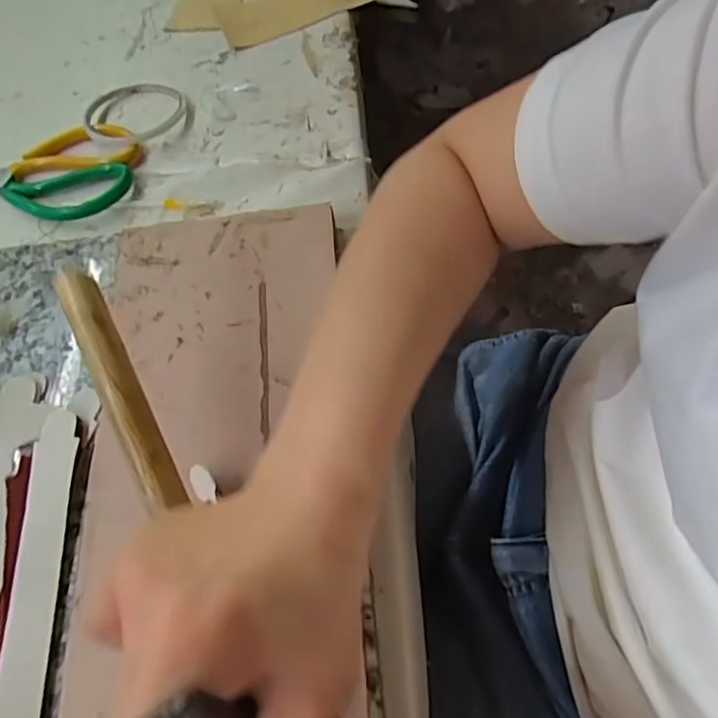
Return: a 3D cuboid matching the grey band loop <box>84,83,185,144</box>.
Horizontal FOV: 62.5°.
[{"bbox_3d":[-0.201,-0.225,0.524,0.086,0.013,0.088,-2,63,4],"label":"grey band loop"}]

